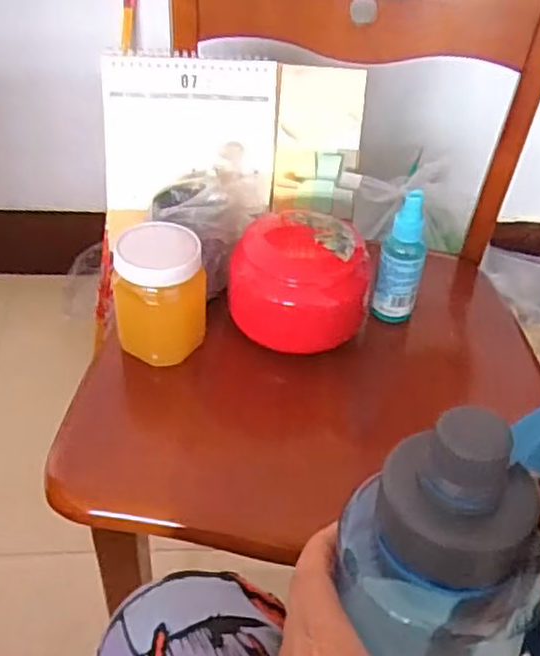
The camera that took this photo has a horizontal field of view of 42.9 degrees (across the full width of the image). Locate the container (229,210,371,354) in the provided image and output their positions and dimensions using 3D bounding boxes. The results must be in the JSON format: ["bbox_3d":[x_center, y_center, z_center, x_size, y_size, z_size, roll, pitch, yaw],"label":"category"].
[{"bbox_3d":[0.028,-0.049,0.634,0.127,0.095,0.114,9,43,5],"label":"container"}]

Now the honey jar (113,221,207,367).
[{"bbox_3d":[-0.095,-0.025,0.584,0.065,0.110,0.068,17,44,13],"label":"honey jar"}]

